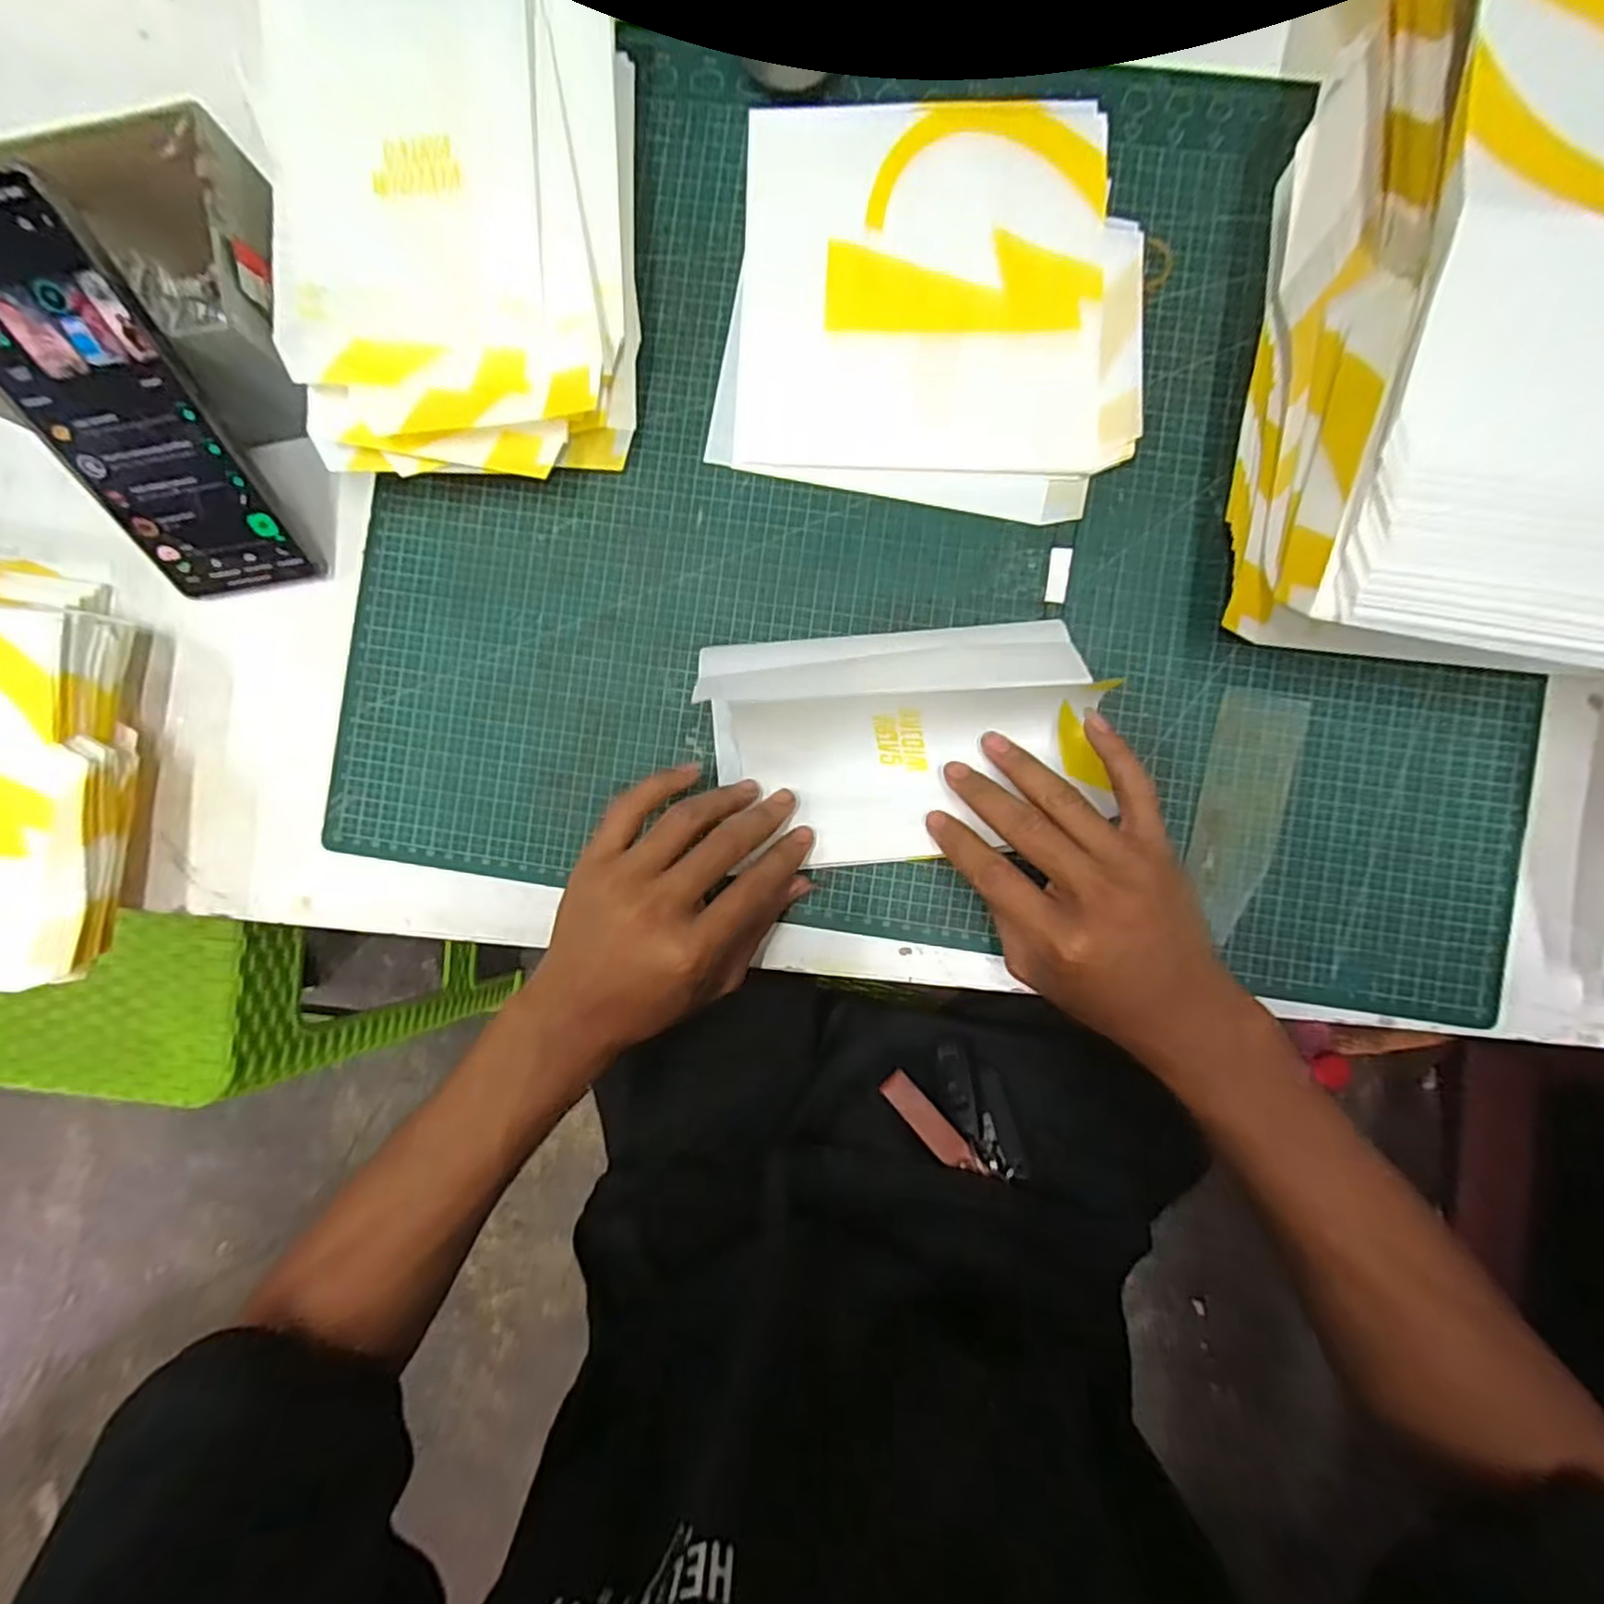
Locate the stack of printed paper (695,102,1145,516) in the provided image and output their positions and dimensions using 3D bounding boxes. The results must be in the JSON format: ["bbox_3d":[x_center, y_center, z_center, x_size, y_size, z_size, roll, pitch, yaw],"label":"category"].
[{"bbox_3d":[0.066,-0.248,0.351,0.200,0.010,0.191,8,90,3],"label":"stack of printed paper"}]

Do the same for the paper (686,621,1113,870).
[{"bbox_3d":[0.046,-0.028,0.342,0.187,0.040,0.112,-4,89,3],"label":"paper"}]

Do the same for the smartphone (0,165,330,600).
[{"bbox_3d":[-0.290,-0.162,0.306,0.069,0.161,0.010,-10,48,3],"label":"smartphone"}]

